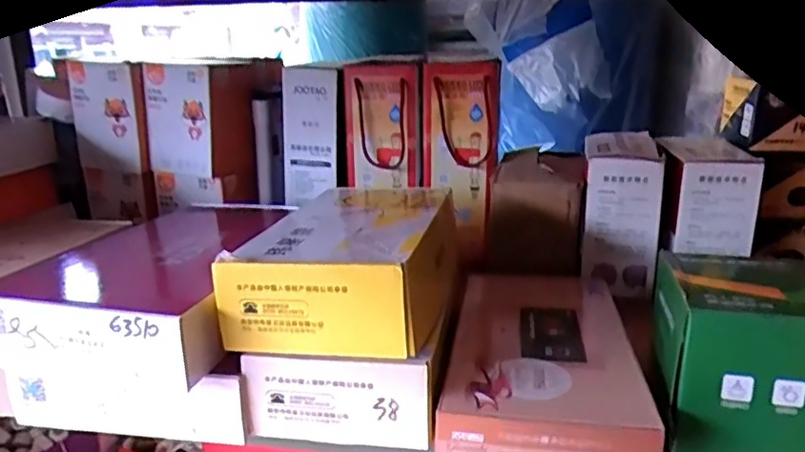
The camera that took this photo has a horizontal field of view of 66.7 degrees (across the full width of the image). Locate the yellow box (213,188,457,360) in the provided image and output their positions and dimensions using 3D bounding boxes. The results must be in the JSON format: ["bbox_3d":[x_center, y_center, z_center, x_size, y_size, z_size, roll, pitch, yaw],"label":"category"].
[{"bbox_3d":[-0.046,0.036,0.634,0.175,0.087,0.260,2,17,13],"label":"yellow box"}]

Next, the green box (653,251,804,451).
[{"bbox_3d":[0.342,0.117,0.544,0.200,0.135,0.121,2,17,14],"label":"green box"}]

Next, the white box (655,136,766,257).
[{"bbox_3d":[0.434,-0.048,0.886,0.123,0.124,0.162,2,17,14],"label":"white box"}]

